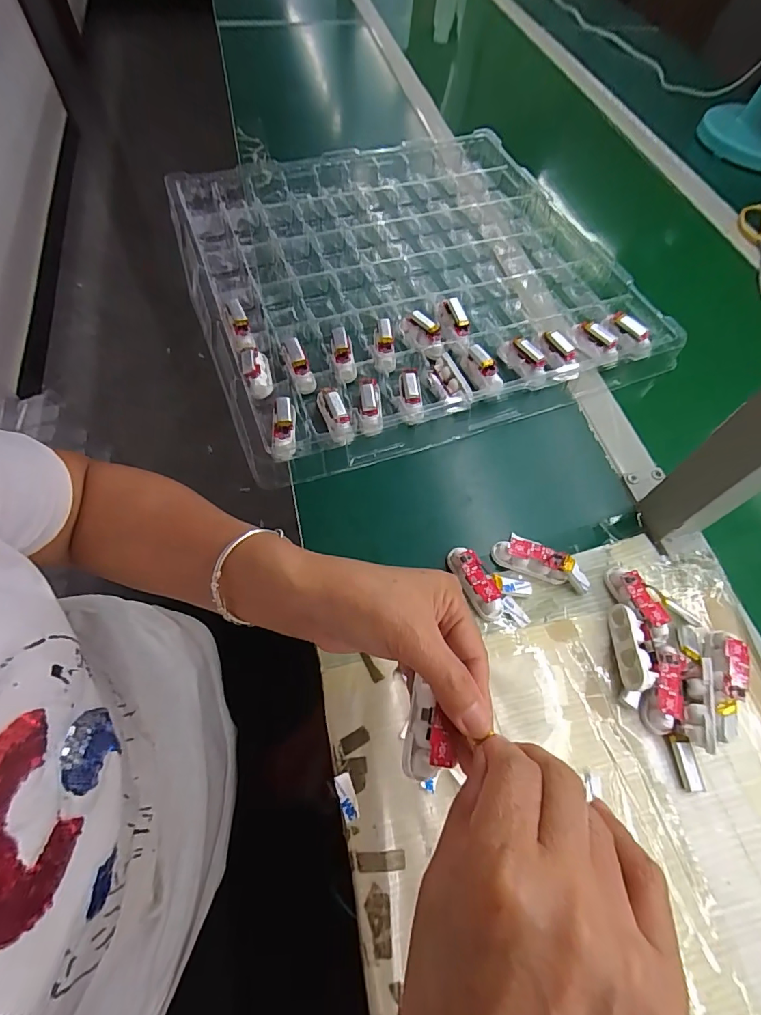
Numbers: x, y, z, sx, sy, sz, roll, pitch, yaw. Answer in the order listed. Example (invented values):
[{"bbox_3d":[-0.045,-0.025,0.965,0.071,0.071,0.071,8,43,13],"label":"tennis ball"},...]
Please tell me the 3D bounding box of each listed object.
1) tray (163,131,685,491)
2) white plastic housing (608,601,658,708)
[{"bbox_3d":[0.029,-0.278,0.524,0.461,0.035,0.456,-18,64,-13],"label":"tray"},{"bbox_3d":[0.186,0.108,0.335,0.021,0.024,0.070,5,61,-2],"label":"white plastic housing"}]

